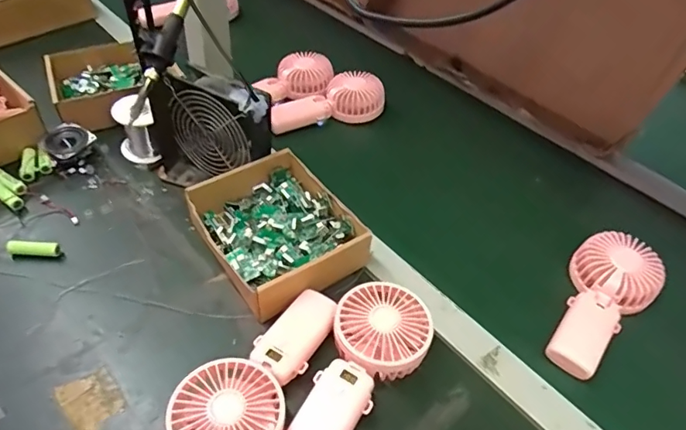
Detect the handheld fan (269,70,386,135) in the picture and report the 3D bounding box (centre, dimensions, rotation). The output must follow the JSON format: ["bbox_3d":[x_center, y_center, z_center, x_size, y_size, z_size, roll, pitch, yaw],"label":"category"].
[{"bbox_3d":[-0.026,-0.167,0.732,0.172,0.049,0.071,-18,50,-23],"label":"handheld fan"}]

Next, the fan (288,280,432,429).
[{"bbox_3d":[0.013,0.141,0.433,0.087,0.043,0.184,24,48,16],"label":"fan"}]

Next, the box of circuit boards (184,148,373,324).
[{"bbox_3d":[-0.073,0.015,0.539,0.145,0.052,0.168,-25,53,-28],"label":"box of circuit boards"}]

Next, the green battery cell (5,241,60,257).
[{"bbox_3d":[-0.327,0.036,0.523,0.050,0.012,0.013,3,45,-5],"label":"green battery cell"}]

